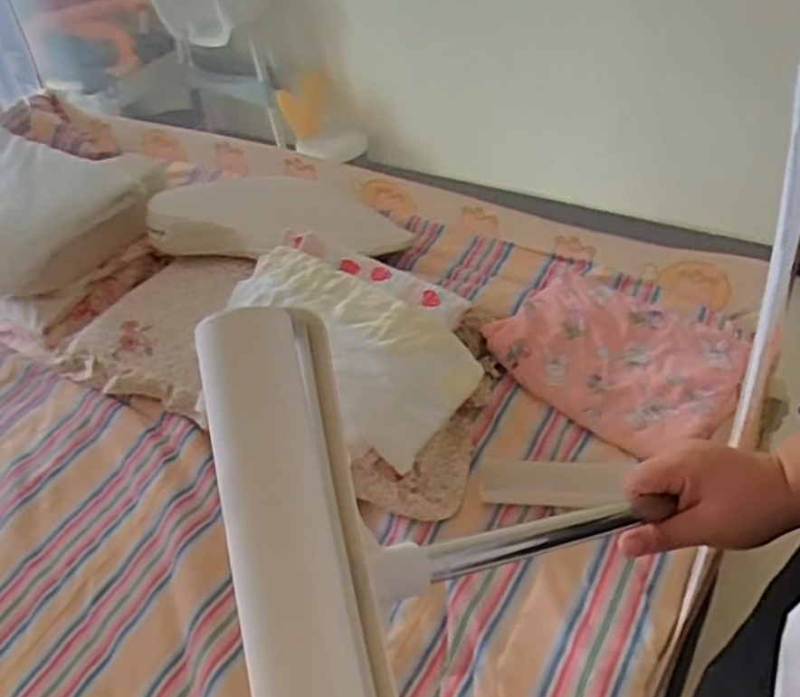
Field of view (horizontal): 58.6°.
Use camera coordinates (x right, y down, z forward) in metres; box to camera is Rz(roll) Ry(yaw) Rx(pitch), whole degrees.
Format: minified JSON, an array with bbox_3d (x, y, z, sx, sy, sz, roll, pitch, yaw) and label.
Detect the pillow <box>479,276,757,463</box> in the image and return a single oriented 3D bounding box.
[{"bbox_3d":[0.353,0.000,1.144,0.299,0.051,0.357,-34,50,-25],"label":"pillow"}]

